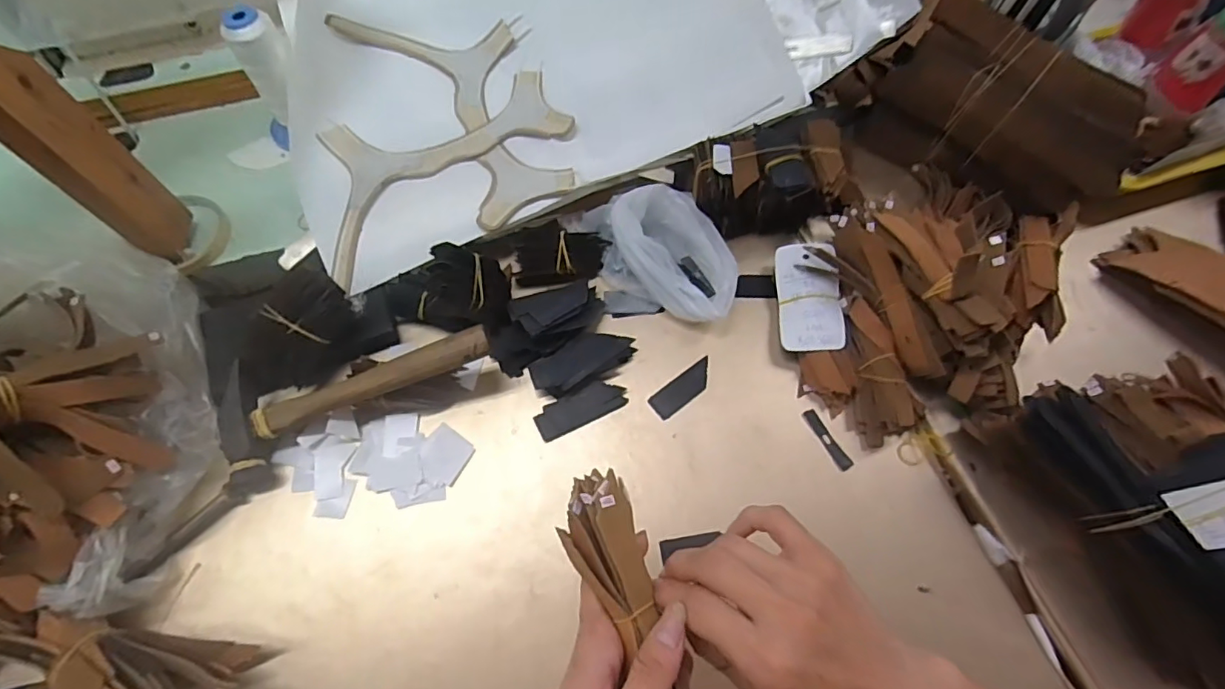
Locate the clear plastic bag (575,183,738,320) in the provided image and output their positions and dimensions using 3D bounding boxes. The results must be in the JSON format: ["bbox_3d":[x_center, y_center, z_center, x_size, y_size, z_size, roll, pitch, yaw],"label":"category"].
[{"bbox_3d":[0.041,-0.078,0.487,0.114,0.044,0.138,-14,66,-7],"label":"clear plastic bag"}]

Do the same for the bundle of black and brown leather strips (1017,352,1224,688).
[{"bbox_3d":[0.409,0.112,0.375,0.158,0.109,0.219,-22,67,-10],"label":"bundle of black and brown leather strips"}]

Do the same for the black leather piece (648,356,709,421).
[{"bbox_3d":[0.061,0.038,0.464,0.063,0.004,0.024,-35,70,-16],"label":"black leather piece"}]

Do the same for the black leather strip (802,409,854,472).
[{"bbox_3d":[0.175,0.077,0.444,0.011,0.004,0.054,-25,67,-12],"label":"black leather strip"}]

